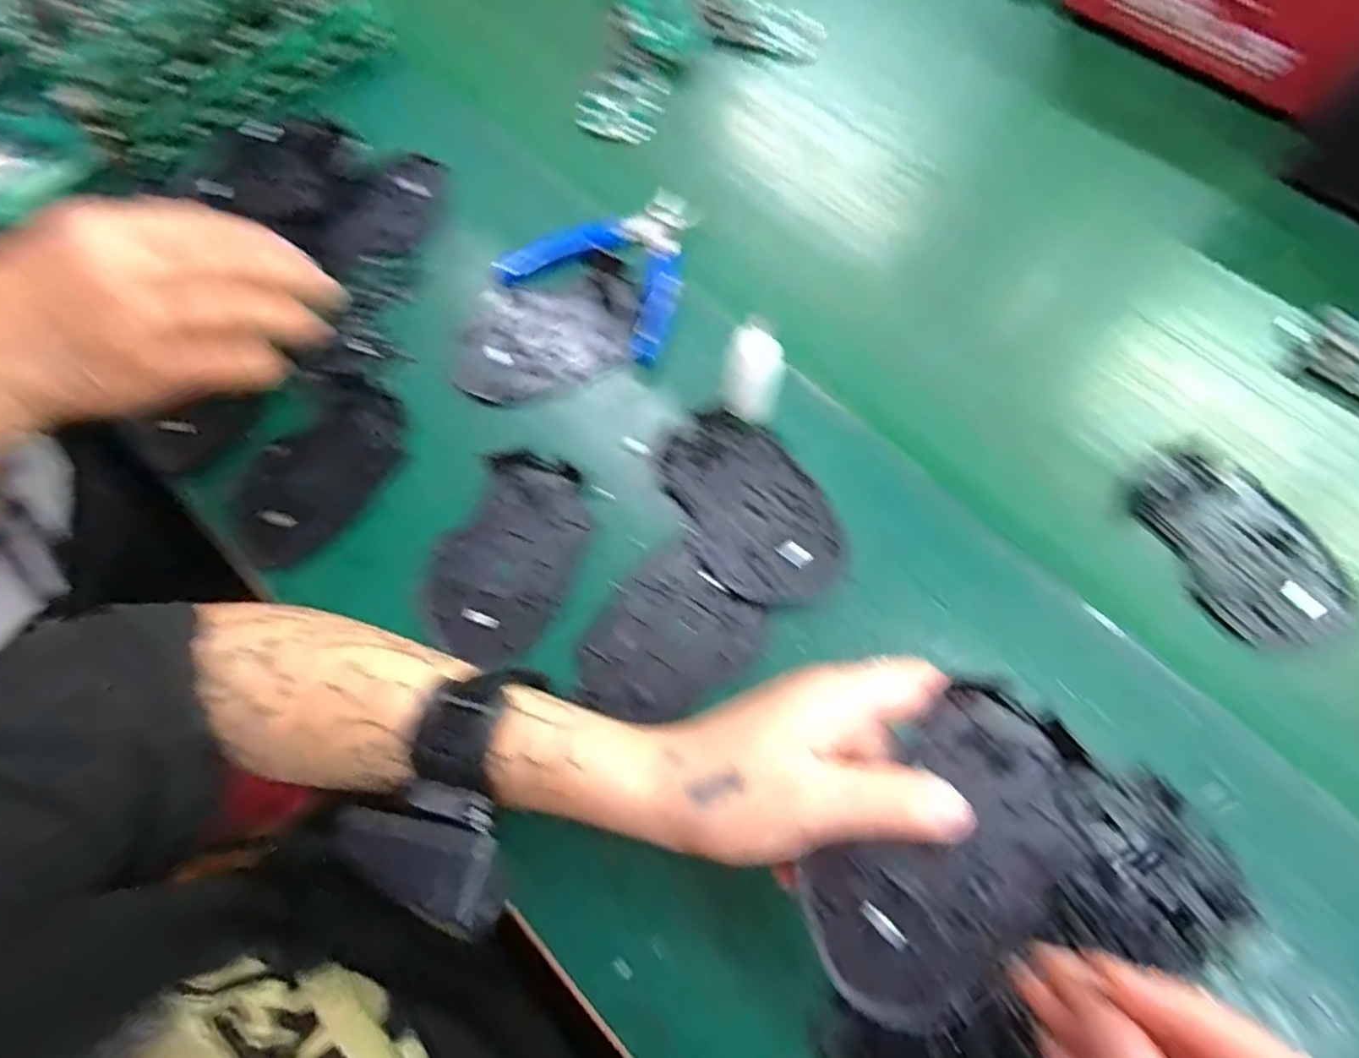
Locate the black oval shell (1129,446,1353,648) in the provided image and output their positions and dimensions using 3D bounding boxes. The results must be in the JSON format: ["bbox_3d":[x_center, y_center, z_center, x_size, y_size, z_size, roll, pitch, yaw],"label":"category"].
[{"bbox_3d":[0.291,0.009,0.346,0.064,0.011,0.111,-30,71,-10],"label":"black oval shell"}]

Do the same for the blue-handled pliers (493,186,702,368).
[{"bbox_3d":[-0.035,-0.171,0.408,0.111,0.015,0.111,31,72,13],"label":"blue-handled pliers"}]

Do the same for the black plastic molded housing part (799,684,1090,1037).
[{"bbox_3d":[0.095,0.116,0.232,0.069,0.015,0.110,39,76,14],"label":"black plastic molded housing part"}]

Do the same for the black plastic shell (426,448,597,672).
[{"bbox_3d":[-0.089,0.014,0.353,0.071,0.011,0.111,25,71,11],"label":"black plastic shell"}]

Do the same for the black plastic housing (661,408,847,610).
[{"bbox_3d":[0.038,-0.011,0.353,0.071,0.012,0.110,-35,72,-12],"label":"black plastic housing"}]

